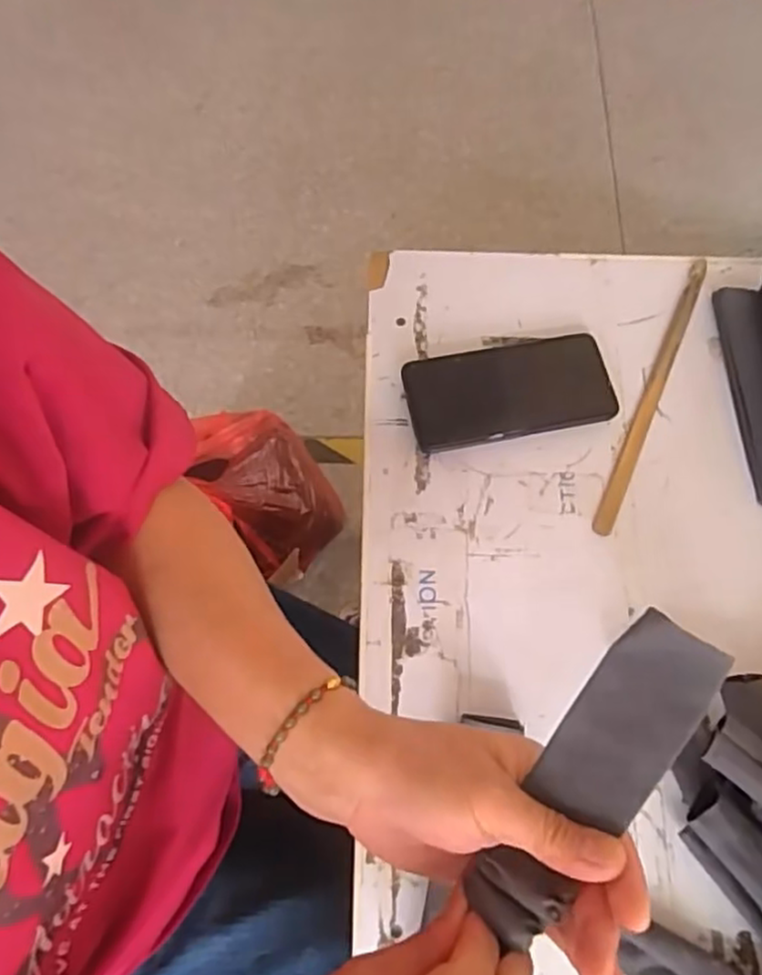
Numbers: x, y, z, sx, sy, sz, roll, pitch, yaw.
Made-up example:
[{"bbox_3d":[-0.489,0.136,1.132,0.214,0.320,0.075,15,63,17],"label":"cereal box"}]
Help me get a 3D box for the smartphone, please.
[{"bbox_3d":[0.103,-0.077,0.558,0.161,0.015,0.076,-10,72,-3],"label":"smartphone"}]

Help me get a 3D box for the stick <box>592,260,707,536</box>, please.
[{"bbox_3d":[0.222,-0.079,0.563,0.015,0.008,0.263,23,73,8],"label":"stick"}]

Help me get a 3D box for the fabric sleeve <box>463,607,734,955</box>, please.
[{"bbox_3d":[0.091,0.125,0.295,0.042,0.019,0.148,34,90,11],"label":"fabric sleeve"}]

